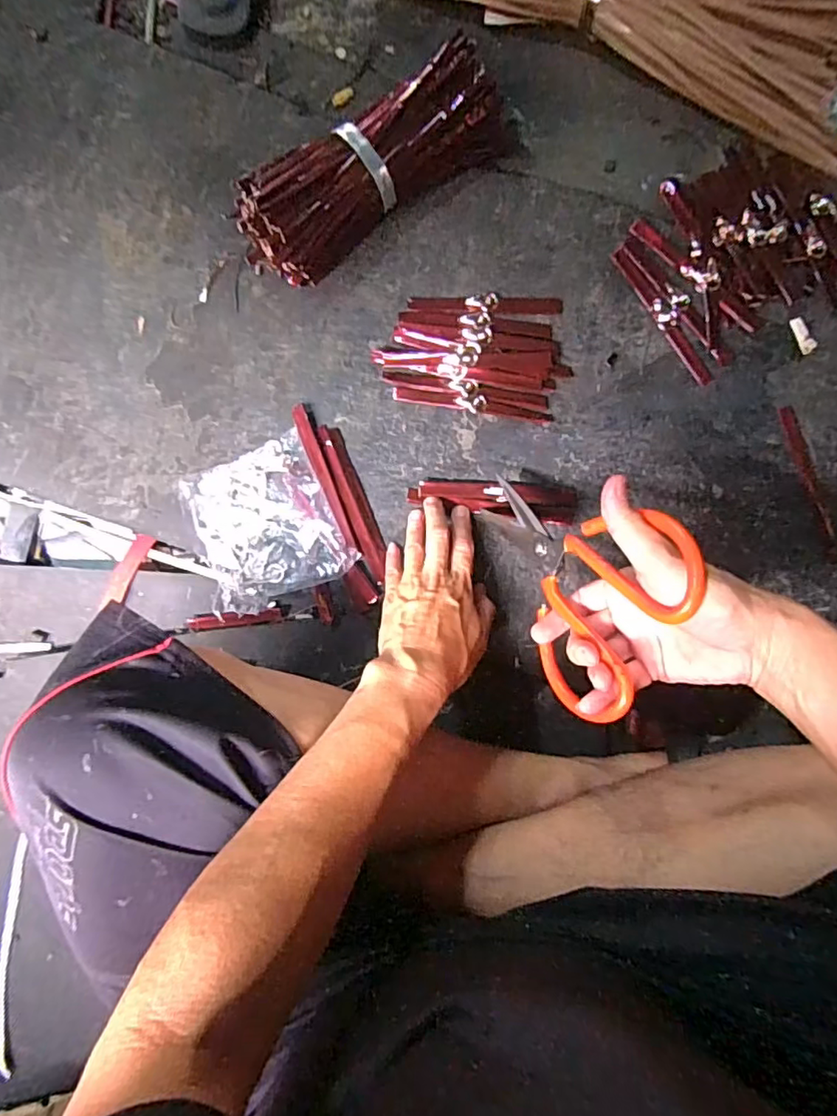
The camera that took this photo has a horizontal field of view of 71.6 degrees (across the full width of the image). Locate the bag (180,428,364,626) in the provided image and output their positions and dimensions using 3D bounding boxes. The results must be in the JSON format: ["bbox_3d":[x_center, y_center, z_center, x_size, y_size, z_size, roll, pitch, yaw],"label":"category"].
[{"bbox_3d":[-0.135,-0.030,0.516,0.118,0.025,0.135,-23,83,1],"label":"bag"}]

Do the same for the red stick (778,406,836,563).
[{"bbox_3d":[0.346,-0.066,0.510,0.014,0.004,0.141,-16,84,1],"label":"red stick"}]

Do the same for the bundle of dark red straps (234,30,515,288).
[{"bbox_3d":[-0.040,-0.346,0.519,0.264,0.063,0.080,-34,84,1],"label":"bundle of dark red straps"}]

